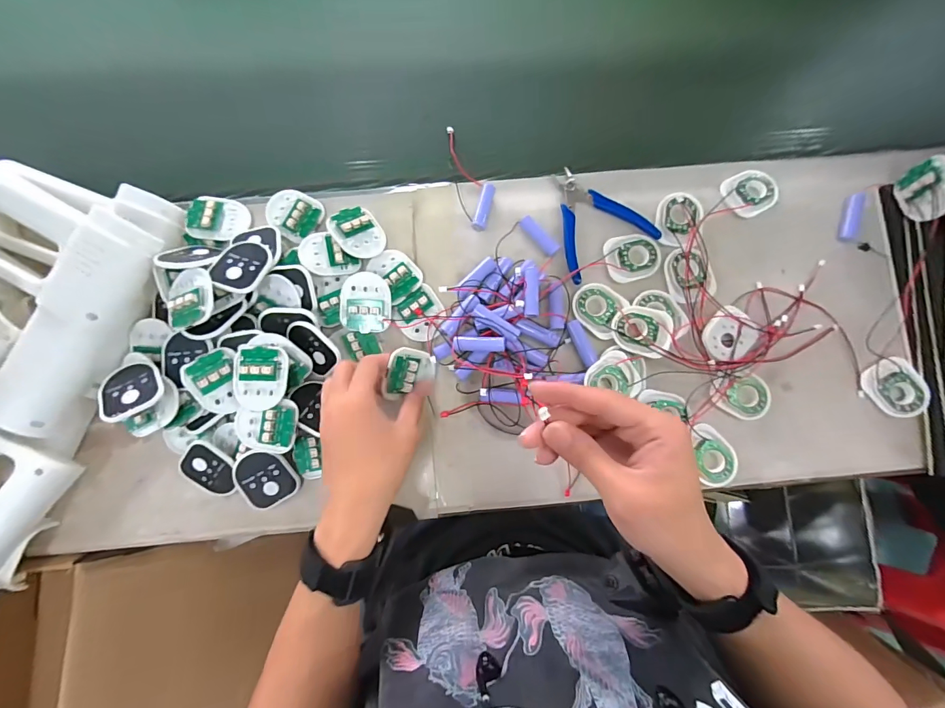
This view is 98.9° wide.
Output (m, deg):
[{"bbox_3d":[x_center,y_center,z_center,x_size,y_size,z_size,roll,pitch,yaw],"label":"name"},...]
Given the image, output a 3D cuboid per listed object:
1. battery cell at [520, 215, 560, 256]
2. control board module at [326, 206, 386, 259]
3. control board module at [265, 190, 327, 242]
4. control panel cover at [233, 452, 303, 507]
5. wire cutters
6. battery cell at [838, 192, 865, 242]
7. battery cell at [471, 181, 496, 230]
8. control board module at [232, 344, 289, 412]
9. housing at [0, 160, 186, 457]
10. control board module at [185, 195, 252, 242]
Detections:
[{"bbox_3d":[0.070,-0.124,0.421,0.015,0.014,0.048,-40,84,-5],"label":"battery cell"},{"bbox_3d":[-0.115,-0.124,0.412,0.048,0.007,0.055,-36,92,-27],"label":"control board module"},{"bbox_3d":[-0.188,-0.148,0.424,0.059,0.012,0.048,37,84,4],"label":"control board module"},{"bbox_3d":[-0.195,0.118,0.381,0.047,0.007,0.057,-30,104,-6],"label":"control panel cover"},{"bbox_3d":[0.122,-0.146,0.426,0.101,0.008,0.113,-31,83,-4],"label":"wire cutters"},{"bbox_3d":[0.402,-0.147,0.428,0.016,0.012,0.054,18,83,2],"label":"battery cell"},{"bbox_3d":[0.012,-0.154,0.427,0.014,0.015,0.056,13,82,2],"label":"battery cell"},{"bbox_3d":[-0.194,0.021,0.367,0.048,0.014,0.059,-2,82,0],"label":"control board module"},{"bbox_3d":[-0.413,-0.058,0.384,0.187,0.061,0.251,19,83,2],"label":"housing"},{"bbox_3d":[-0.260,-0.139,0.416,0.054,0.008,0.048,7,75,-23],"label":"control board module"}]

